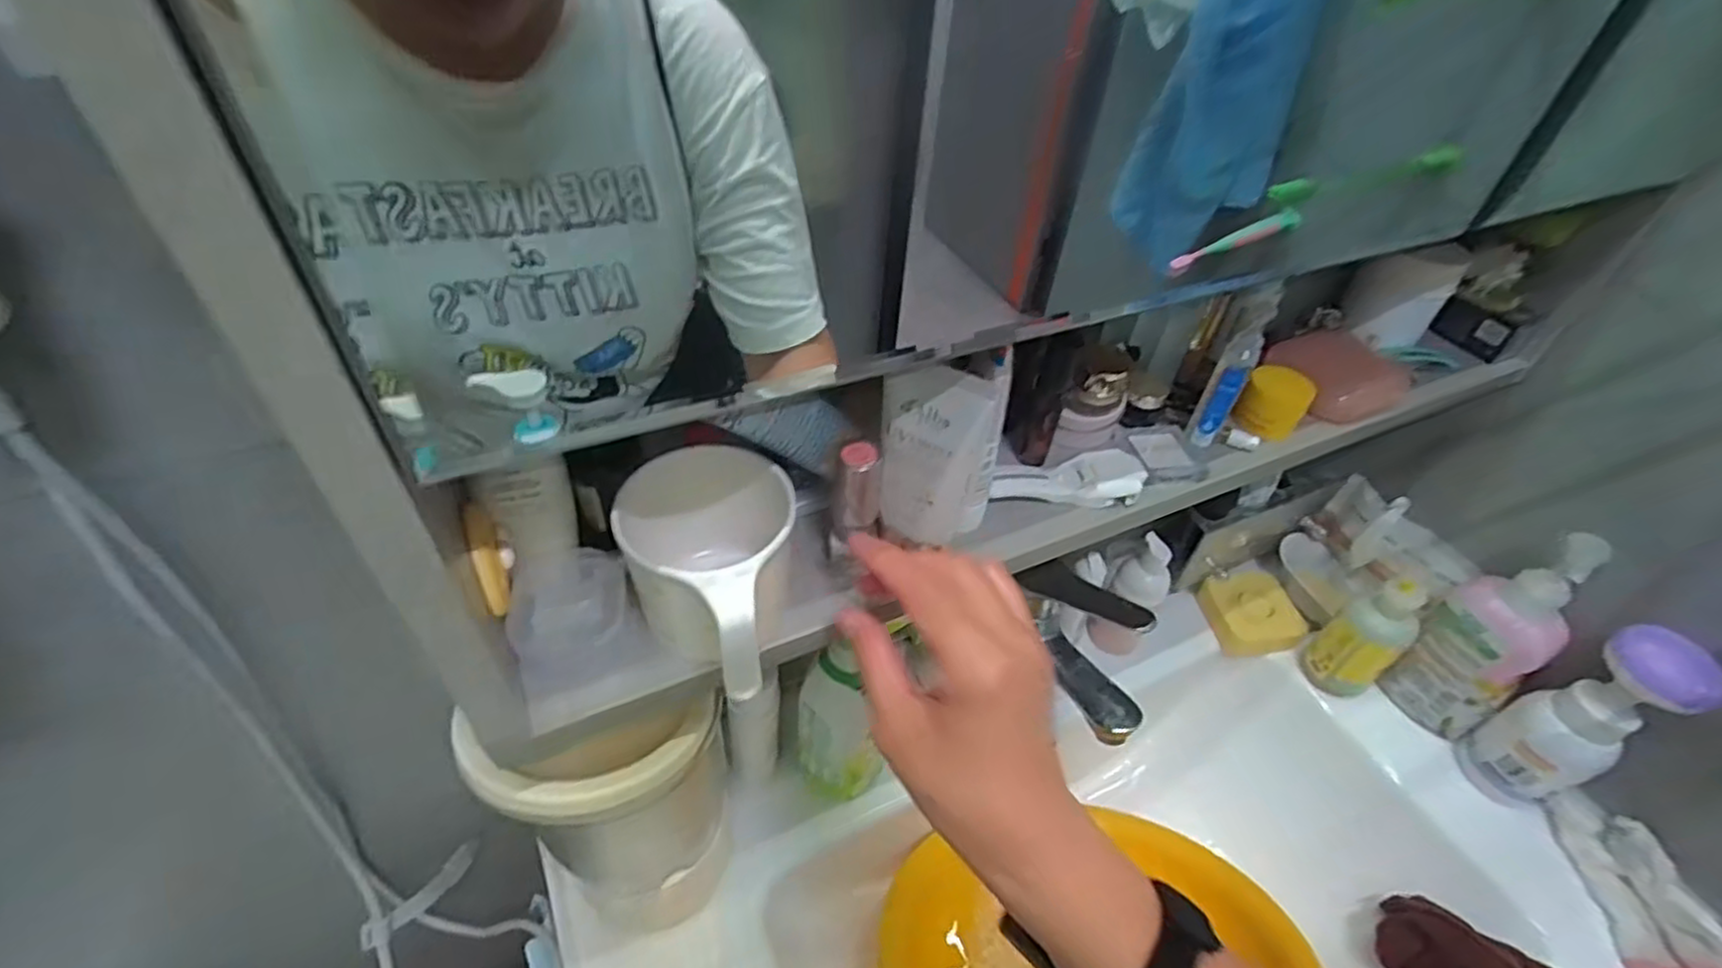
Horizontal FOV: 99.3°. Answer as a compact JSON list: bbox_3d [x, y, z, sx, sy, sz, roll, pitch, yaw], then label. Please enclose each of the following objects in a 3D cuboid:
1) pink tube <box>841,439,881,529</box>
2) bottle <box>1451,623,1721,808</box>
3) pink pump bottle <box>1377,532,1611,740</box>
[{"bbox_3d":[0.000,0.001,0.351,0.019,0.042,0.016,8,45,2],"label":"pink tube"},{"bbox_3d":[0.581,0.198,0.597,0.073,0.186,0.068,-19,50,-23],"label":"bottle"},{"bbox_3d":[0.547,0.133,0.632,0.059,0.204,0.083,-23,52,-26],"label":"pink pump bottle"}]

